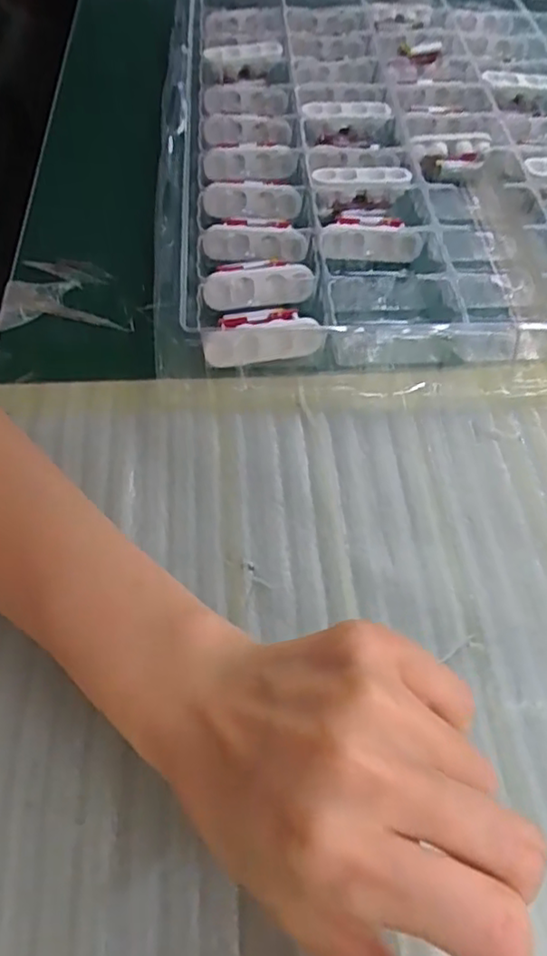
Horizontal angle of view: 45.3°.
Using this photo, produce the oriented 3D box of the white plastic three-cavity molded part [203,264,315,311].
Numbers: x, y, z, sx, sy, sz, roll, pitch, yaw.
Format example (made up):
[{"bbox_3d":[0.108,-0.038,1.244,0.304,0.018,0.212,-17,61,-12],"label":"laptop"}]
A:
[{"bbox_3d":[-0.008,-0.108,0.369,0.062,0.011,0.023,-6,88,-7],"label":"white plastic three-cavity molded part"}]

